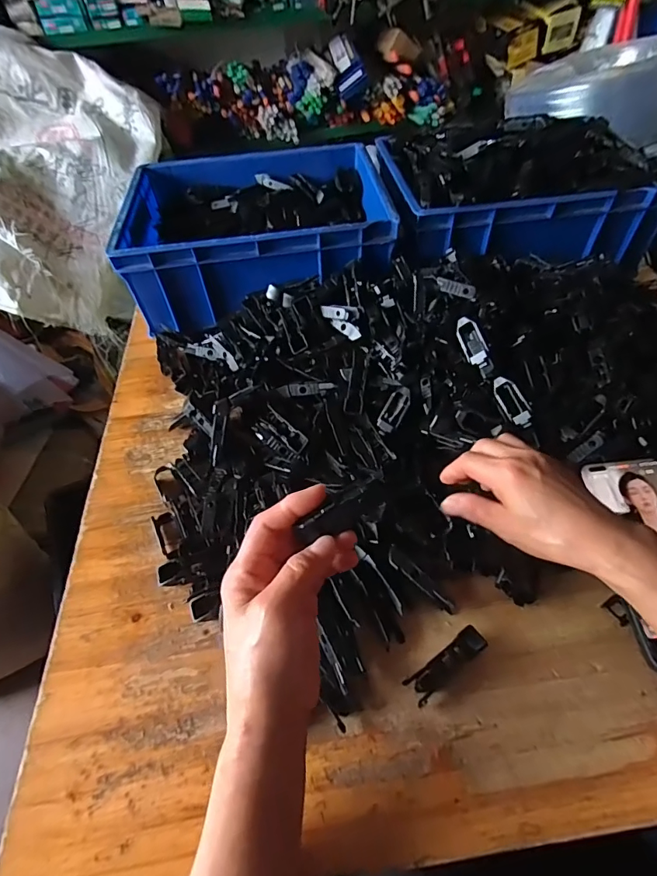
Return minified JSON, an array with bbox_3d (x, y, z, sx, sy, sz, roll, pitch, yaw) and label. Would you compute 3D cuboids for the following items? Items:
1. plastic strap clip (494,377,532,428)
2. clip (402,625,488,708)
[{"bbox_3d":[0.168,-0.033,0.406,0.006,0.021,0.051,-11,67,-51],"label":"plastic strap clip"},{"bbox_3d":[0.087,0.166,0.330,0.067,0.007,0.018,-31,55,-20],"label":"clip"}]

